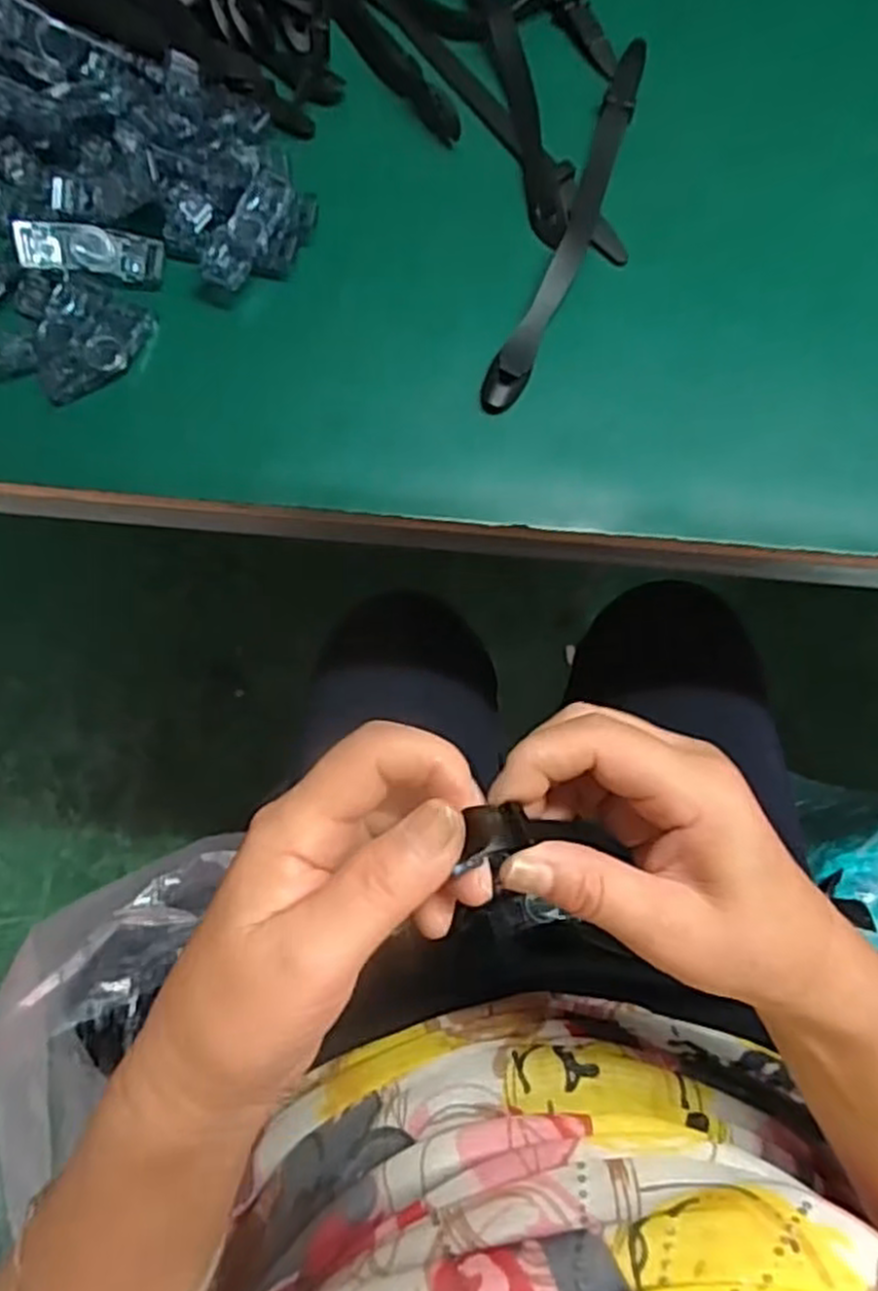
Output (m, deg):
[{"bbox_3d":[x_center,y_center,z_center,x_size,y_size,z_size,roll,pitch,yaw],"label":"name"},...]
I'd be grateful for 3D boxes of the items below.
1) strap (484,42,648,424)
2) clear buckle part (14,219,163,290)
[{"bbox_3d":[0.067,-0.207,0.367,0.020,0.007,0.225,21,76,4],"label":"strap"},{"bbox_3d":[-0.156,-0.178,0.345,0.059,0.005,0.022,2,94,-18],"label":"clear buckle part"}]

